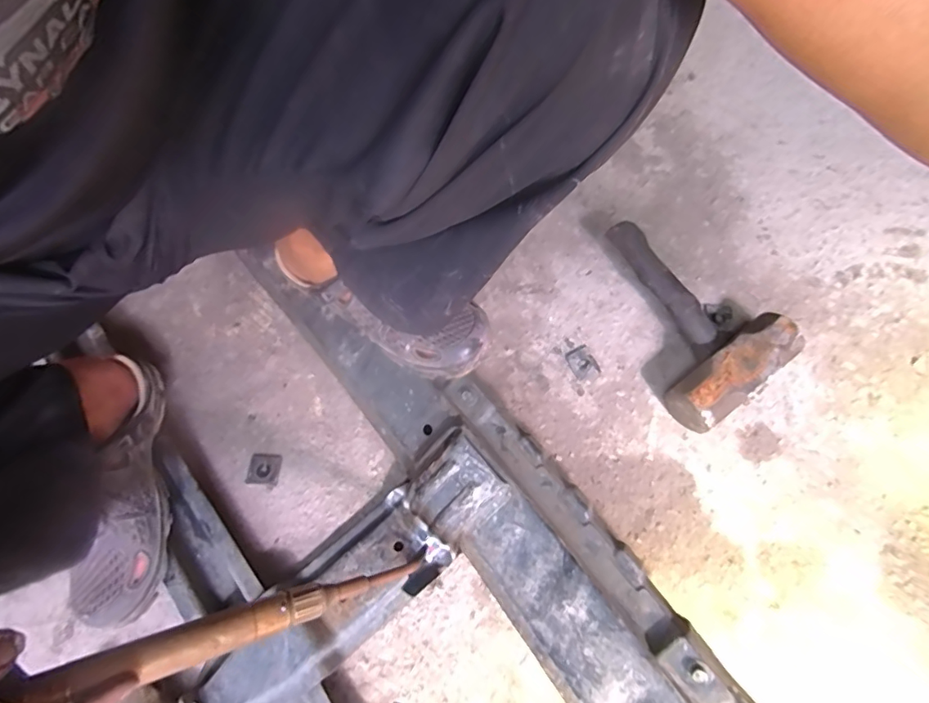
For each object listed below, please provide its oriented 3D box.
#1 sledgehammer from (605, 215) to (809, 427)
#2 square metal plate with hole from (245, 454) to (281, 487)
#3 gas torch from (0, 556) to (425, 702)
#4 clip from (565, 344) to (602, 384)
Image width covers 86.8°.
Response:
[{"bbox_3d":[0.243,-0.042,0.582,0.152,0.057,0.239,-36,71,-13],"label":"sledgehammer"},{"bbox_3d":[-0.226,0.132,0.551,0.036,0.004,0.034,3,67,3],"label":"square metal plate with hole"},{"bbox_3d":[-0.149,0.189,0.344,0.284,0.030,0.028,1,59,-44],"label":"gas torch"},{"bbox_3d":[0.143,0.016,0.592,0.030,0.004,0.045,-25,69,-9],"label":"clip"}]

